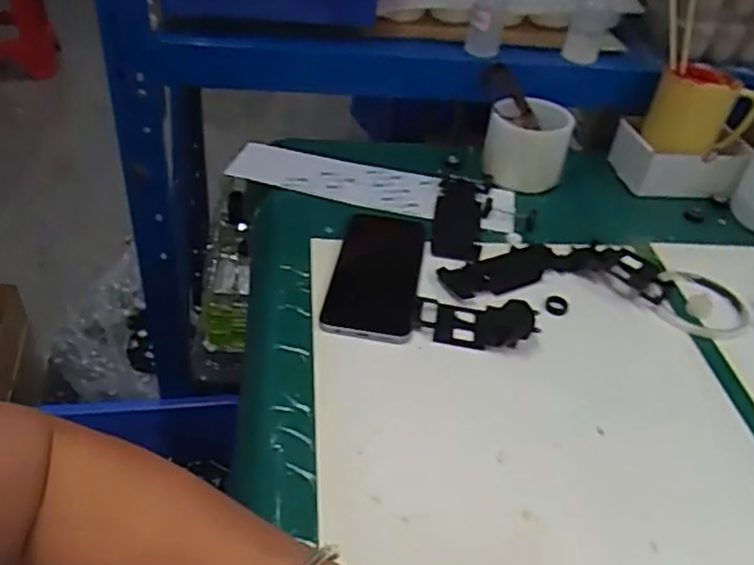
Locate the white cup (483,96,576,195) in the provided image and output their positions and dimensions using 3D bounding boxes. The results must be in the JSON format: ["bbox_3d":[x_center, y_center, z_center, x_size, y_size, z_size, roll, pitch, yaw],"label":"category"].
[{"bbox_3d":[0.162,-0.147,0.724,0.087,0.081,0.081,3,39,-3],"label":"white cup"}]

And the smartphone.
[{"bbox_3d":[0.001,-0.013,0.587,0.073,0.013,0.174,7,39,2],"label":"smartphone"}]

